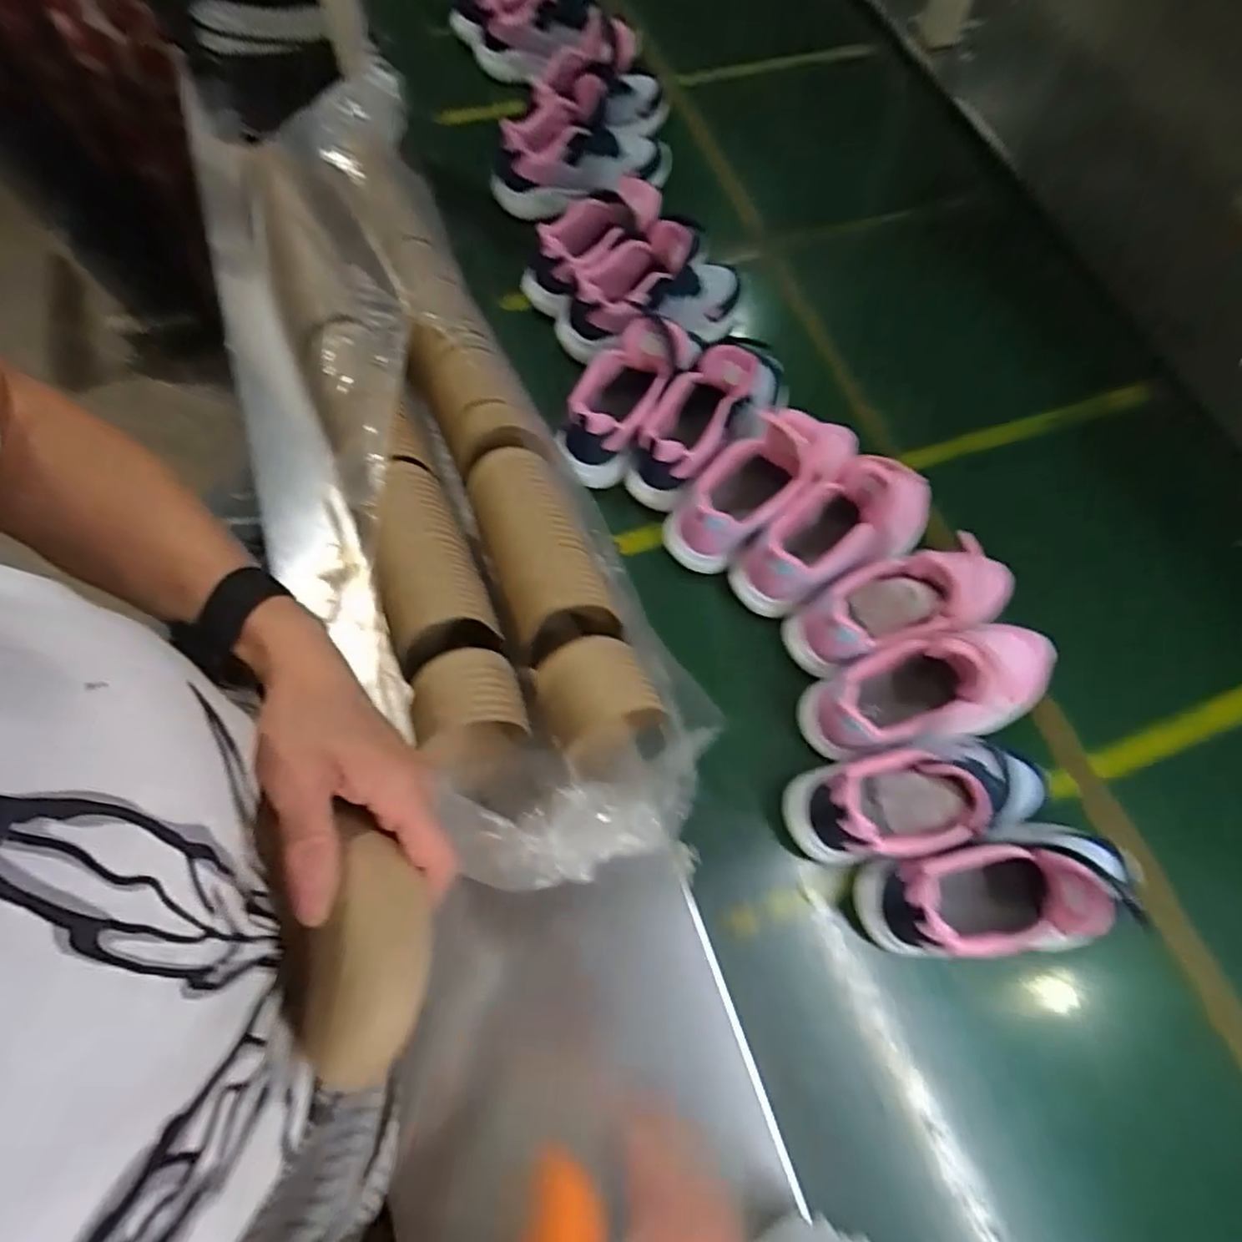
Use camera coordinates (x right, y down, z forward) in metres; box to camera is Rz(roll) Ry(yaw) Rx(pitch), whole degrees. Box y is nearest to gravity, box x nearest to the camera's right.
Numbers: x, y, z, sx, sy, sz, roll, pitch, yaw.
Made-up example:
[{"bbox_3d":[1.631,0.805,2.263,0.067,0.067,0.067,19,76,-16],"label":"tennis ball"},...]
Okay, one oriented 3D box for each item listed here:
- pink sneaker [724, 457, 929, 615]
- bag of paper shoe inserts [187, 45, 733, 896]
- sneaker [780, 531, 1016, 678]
[{"bbox_3d":[0.205,-0.082,0.598,0.209,0.099,0.086,-32,71,1],"label":"pink sneaker"},{"bbox_3d":[-0.136,-0.127,0.520,0.173,0.145,0.692,-22,82,-11],"label":"bag of paper shoe inserts"},{"bbox_3d":[0.270,-0.017,0.590,0.225,0.118,0.075,-14,68,-8],"label":"sneaker"}]

